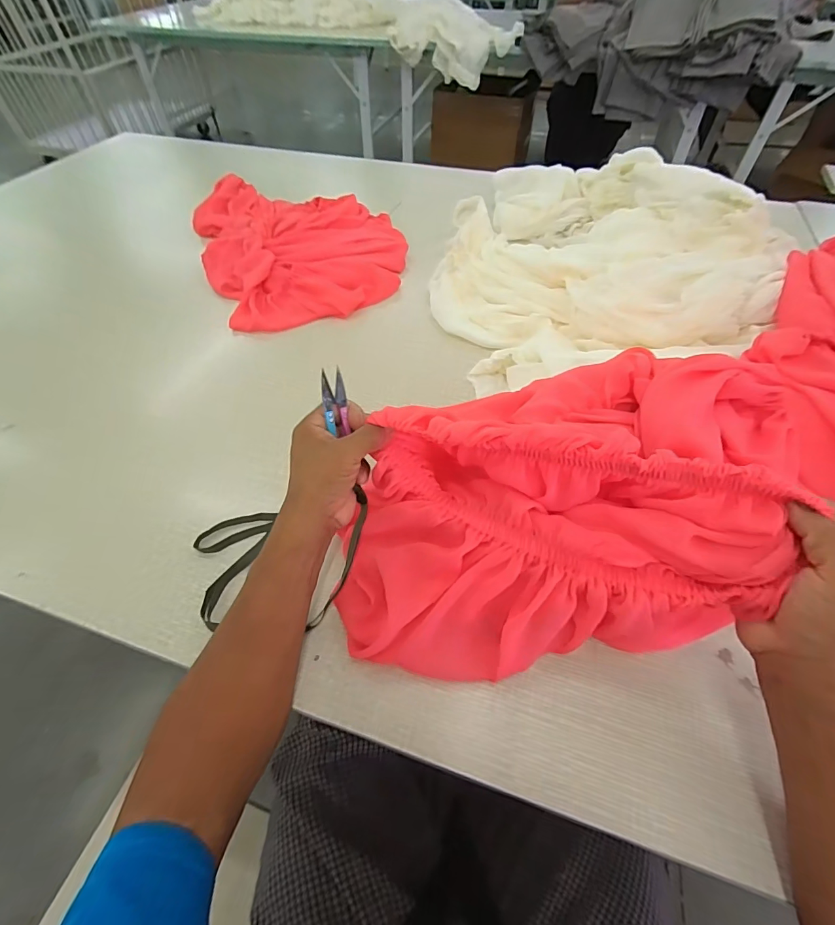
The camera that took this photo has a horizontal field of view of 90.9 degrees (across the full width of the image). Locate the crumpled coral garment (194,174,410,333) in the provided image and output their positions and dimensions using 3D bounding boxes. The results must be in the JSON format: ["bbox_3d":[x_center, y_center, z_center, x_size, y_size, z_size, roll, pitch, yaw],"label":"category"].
[{"bbox_3d":[-0.236,-0.433,0.776,0.336,0.061,0.498,-25,57,-18],"label":"crumpled coral garment"}]

